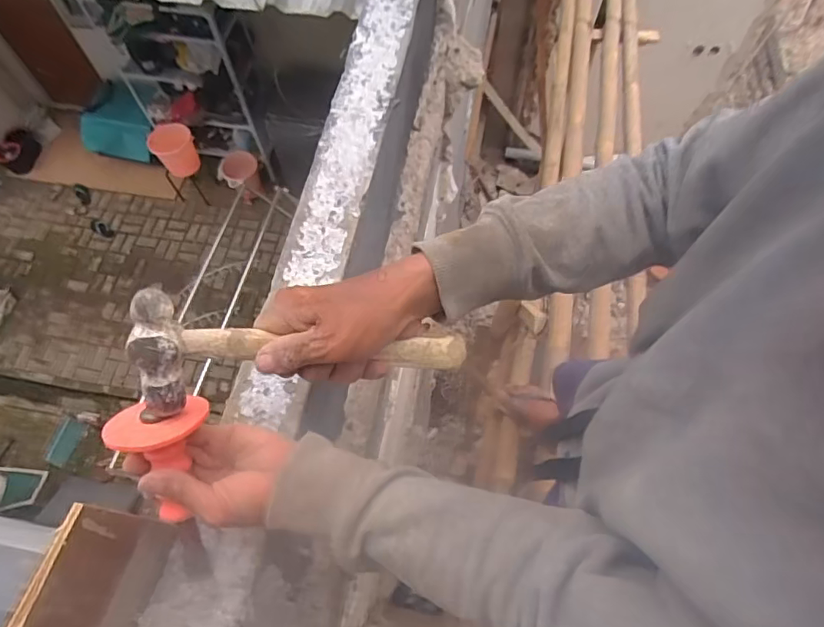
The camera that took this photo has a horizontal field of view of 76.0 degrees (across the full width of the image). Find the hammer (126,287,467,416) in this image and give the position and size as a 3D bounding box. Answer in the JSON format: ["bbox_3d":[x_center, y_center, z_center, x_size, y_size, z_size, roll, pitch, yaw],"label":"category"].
[{"bbox_3d":[-0.083,0.019,0.404,0.242,0.092,0.032,-5,20,-7],"label":"hammer"}]

